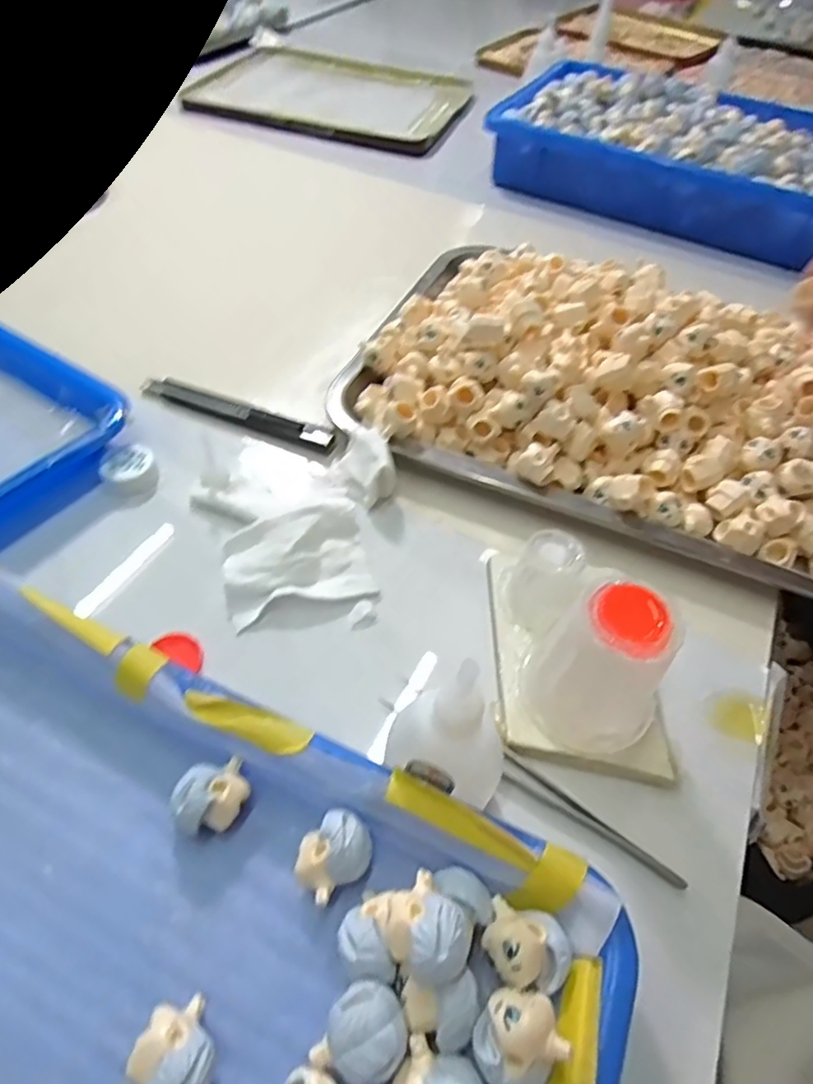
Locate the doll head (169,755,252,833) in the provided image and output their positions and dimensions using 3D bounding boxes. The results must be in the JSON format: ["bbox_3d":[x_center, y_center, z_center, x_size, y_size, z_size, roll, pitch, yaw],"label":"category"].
[{"bbox_3d":[-0.073,0.096,0.230,0.026,0.022,0.021,-21,57,-19],"label":"doll head"}]

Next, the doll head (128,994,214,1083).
[{"bbox_3d":[-0.069,0.155,0.183,0.021,0.023,0.029,-27,59,-23],"label":"doll head"}]

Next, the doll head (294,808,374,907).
[{"bbox_3d":[-0.026,0.113,0.221,0.027,0.021,0.022,-35,62,-27],"label":"doll head"}]

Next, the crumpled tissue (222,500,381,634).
[{"bbox_3d":[-0.056,0.008,0.310,0.071,0.014,0.054,-11,54,-12],"label":"crumpled tissue"}]

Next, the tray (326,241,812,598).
[{"bbox_3d":[0.149,-0.108,0.384,0.348,0.055,0.233,21,54,11],"label":"tray"}]

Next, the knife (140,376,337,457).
[{"bbox_3d":[-0.109,-0.080,0.385,0.134,0.012,0.022,19,53,10],"label":"knife"}]

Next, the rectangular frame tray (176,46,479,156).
[{"bbox_3d":[-0.090,-0.556,0.753,0.309,0.020,0.266,16,53,8],"label":"rectangular frame tray"}]

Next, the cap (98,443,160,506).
[{"bbox_3d":[-0.154,-0.039,0.343,0.028,0.011,0.033,-24,58,-21],"label":"cap"}]

